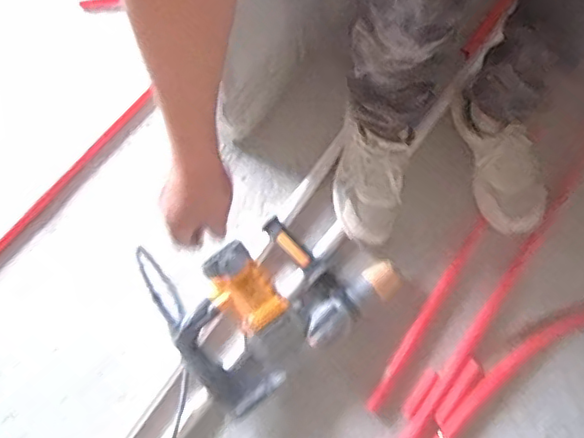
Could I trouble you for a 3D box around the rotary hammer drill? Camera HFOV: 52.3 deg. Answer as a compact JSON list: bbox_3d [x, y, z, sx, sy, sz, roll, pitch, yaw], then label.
[{"bbox_3d":[-0.022,0.130,0.954,0.340,0.141,0.210,-37,73,-10],"label":"rotary hammer drill"}]

